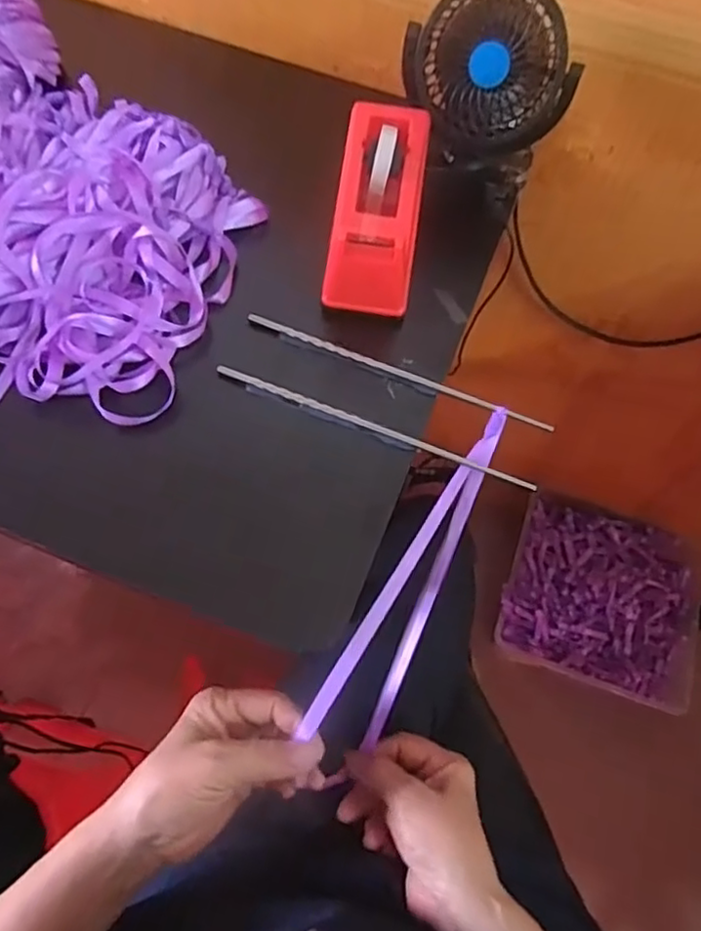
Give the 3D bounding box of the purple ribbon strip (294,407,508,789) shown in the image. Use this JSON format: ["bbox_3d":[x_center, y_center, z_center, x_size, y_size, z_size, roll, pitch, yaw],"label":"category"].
[{"bbox_3d":[0.041,0.086,0.420,0.044,0.071,0.265,27,85,10],"label":"purple ribbon strip"}]

